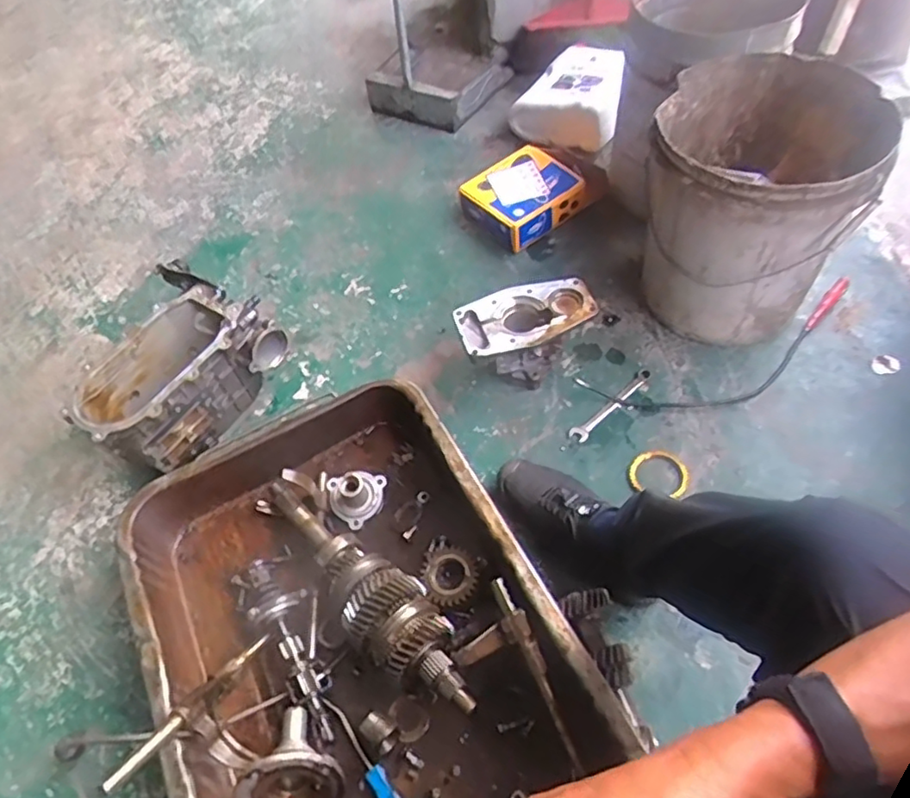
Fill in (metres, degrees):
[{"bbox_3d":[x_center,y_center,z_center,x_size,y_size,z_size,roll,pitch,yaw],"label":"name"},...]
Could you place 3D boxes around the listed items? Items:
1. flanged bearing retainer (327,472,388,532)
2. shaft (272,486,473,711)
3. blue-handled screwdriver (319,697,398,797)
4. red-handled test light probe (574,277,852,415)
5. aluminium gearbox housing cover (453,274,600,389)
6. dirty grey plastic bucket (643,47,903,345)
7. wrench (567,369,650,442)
[{"bbox_3d":[-0.139,0.131,0.892,0.083,0.056,0.077,-4,55,5],"label":"flanged bearing retainer"},{"bbox_3d":[-0.123,0.235,0.795,0.403,0.082,0.098,37,67,28],"label":"shaft"},{"bbox_3d":[-0.096,0.420,0.709,0.017,0.023,0.191,-35,58,-16],"label":"blue-handled screwdriver"},{"bbox_3d":[0.445,-0.067,0.975,0.491,0.029,0.140,-19,55,-6],"label":"red-handled test light probe"},{"bbox_3d":[0.112,-0.099,0.982,0.204,0.120,0.111,-16,55,-3],"label":"aluminium gearbox housing cover"},{"bbox_3d":[0.448,-0.295,0.959,0.305,0.331,0.337,21,61,21],"label":"dirty grey plastic bucket"},{"bbox_3d":[0.245,0.007,0.974,0.174,0.010,0.028,-40,60,-19],"label":"wrench"}]

